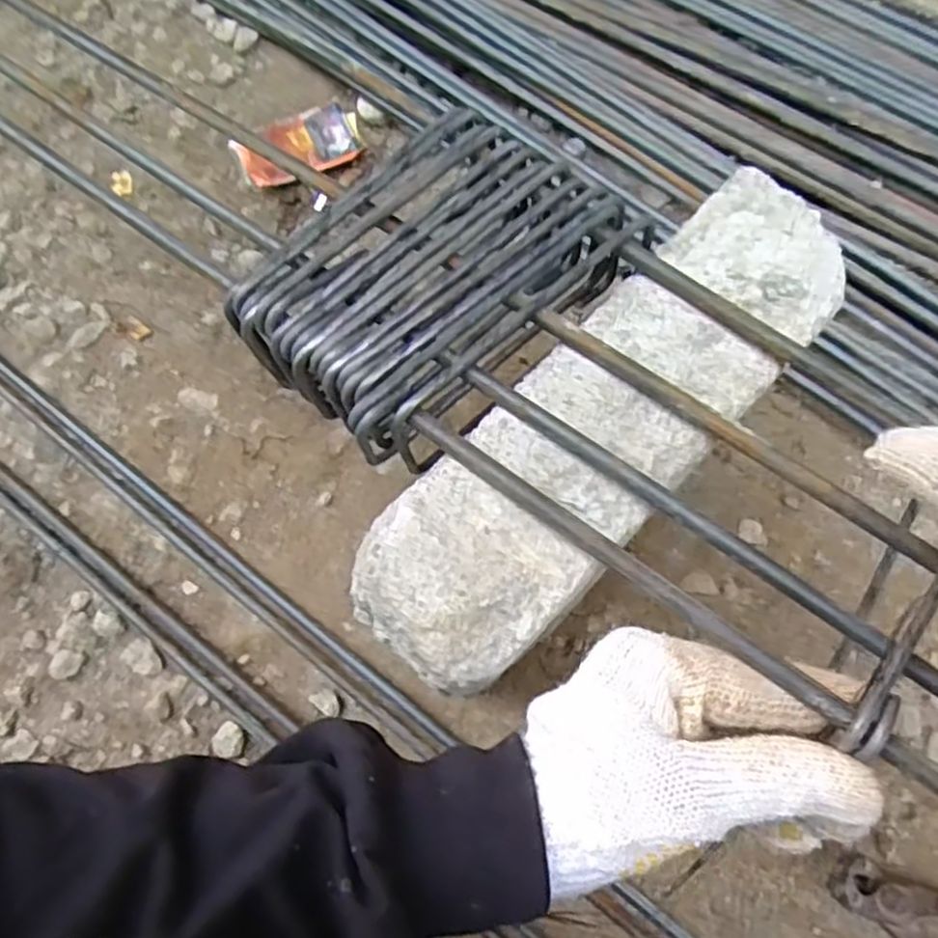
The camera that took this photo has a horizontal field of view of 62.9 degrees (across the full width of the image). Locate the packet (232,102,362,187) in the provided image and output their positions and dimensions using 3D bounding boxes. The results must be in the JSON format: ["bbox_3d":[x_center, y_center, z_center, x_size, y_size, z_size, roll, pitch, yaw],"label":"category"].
[{"bbox_3d":[-0.131,-0.251,0.598,0.094,0.007,0.058,-25,73,-6],"label":"packet"}]

